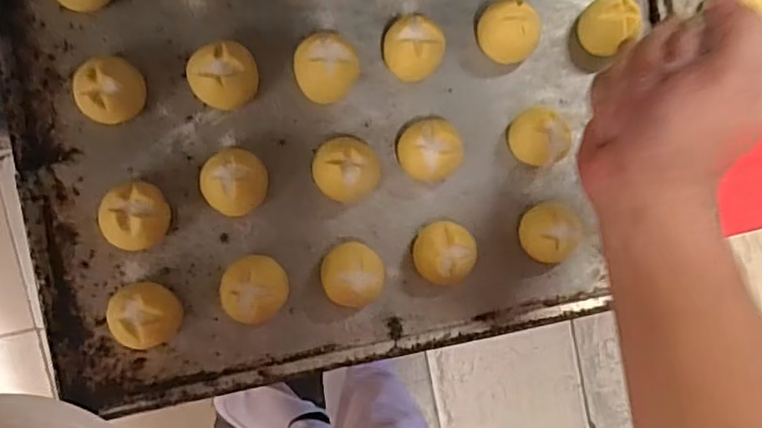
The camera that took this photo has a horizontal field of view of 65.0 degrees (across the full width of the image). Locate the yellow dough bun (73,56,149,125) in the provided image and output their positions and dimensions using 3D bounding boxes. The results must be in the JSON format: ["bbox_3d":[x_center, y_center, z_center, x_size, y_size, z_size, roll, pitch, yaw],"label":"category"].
[{"bbox_3d":[-0.164,-0.074,0.364,0.036,0.028,0.037,0,93,-6],"label":"yellow dough bun"}]

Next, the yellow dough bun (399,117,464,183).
[{"bbox_3d":[0.034,-0.042,0.397,0.042,0.030,0.039,-1,93,-6],"label":"yellow dough bun"}]

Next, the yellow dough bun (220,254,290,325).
[{"bbox_3d":[-0.080,0.048,0.381,0.040,0.031,0.039,0,93,-6],"label":"yellow dough bun"}]

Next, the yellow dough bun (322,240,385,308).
[{"bbox_3d":[-0.018,0.040,0.390,0.039,0.029,0.039,-1,93,-6],"label":"yellow dough bun"}]

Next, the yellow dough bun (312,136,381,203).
[{"bbox_3d":[-0.023,-0.029,0.392,0.043,0.030,0.040,0,93,-6],"label":"yellow dough bun"}]

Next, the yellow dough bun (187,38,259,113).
[{"bbox_3d":[-0.099,-0.086,0.378,0.041,0.031,0.039,0,93,-6],"label":"yellow dough bun"}]

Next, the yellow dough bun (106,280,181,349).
[{"bbox_3d":[-0.145,0.062,0.366,0.040,0.021,0.039,0,93,-6],"label":"yellow dough bun"}]

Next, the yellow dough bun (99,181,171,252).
[{"bbox_3d":[-0.151,0.001,0.367,0.037,0.029,0.040,0,93,-6],"label":"yellow dough bun"}]

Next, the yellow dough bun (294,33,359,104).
[{"bbox_3d":[-0.036,-0.094,0.387,0.039,0.030,0.041,0,93,-6],"label":"yellow dough bun"}]

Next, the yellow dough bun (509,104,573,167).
[{"bbox_3d":[0.108,-0.053,0.404,0.035,0.027,0.039,-12,94,-6],"label":"yellow dough bun"}]

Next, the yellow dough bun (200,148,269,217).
[{"bbox_3d":[-0.093,-0.021,0.380,0.040,0.032,0.040,0,93,-6],"label":"yellow dough bun"}]

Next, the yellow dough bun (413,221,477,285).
[{"bbox_3d":[0.042,0.025,0.399,0.039,0.027,0.039,0,93,-6],"label":"yellow dough bun"}]

